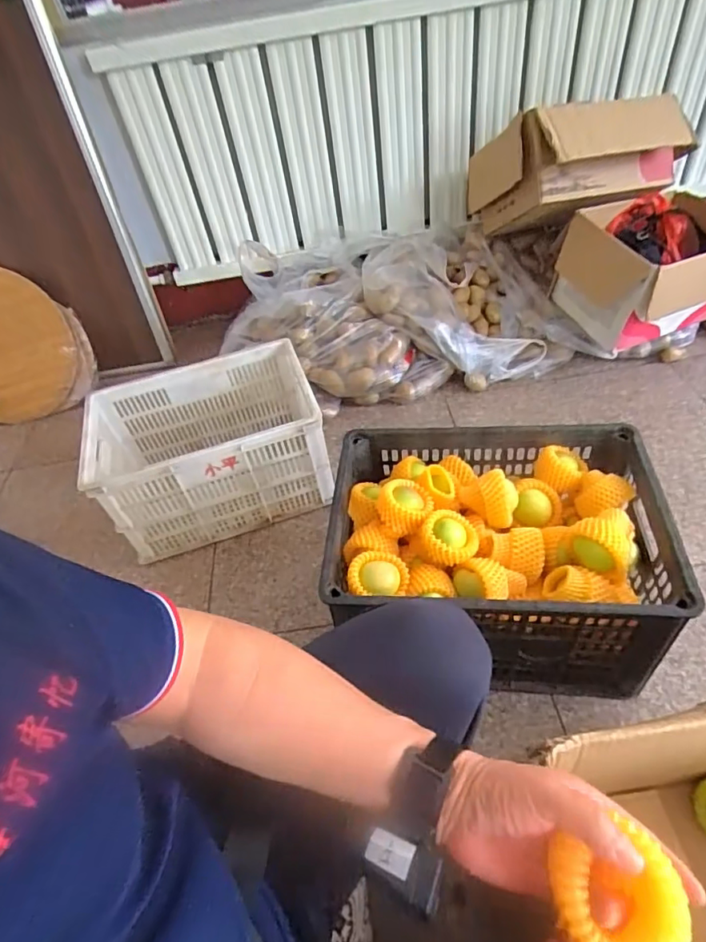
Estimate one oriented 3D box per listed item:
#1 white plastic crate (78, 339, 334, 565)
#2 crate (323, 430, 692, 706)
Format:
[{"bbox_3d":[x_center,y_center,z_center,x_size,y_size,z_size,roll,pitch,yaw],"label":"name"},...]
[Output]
[{"bbox_3d":[-0.324,-0.054,1.192,0.474,0.265,0.327,-18,47,-7],"label":"white plastic crate"},{"bbox_3d":[0.225,0.143,0.888,0.490,0.289,0.353,0,48,10],"label":"crate"}]

